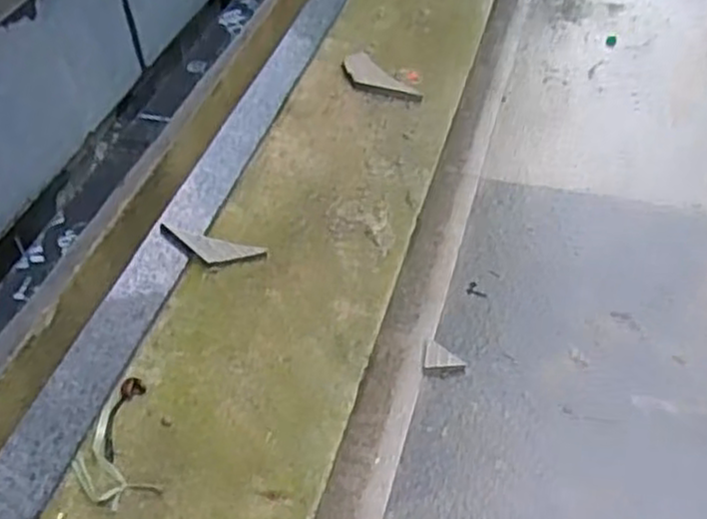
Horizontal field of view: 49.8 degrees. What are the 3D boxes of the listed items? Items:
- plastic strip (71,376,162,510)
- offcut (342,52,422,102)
[{"bbox_3d":[-0.346,0.267,1.103,0.109,0.025,0.200,-15,47,-9],"label":"plastic strip"},{"bbox_3d":[0.050,-0.399,1.688,0.092,0.010,0.231,-30,51,-21],"label":"offcut"}]

